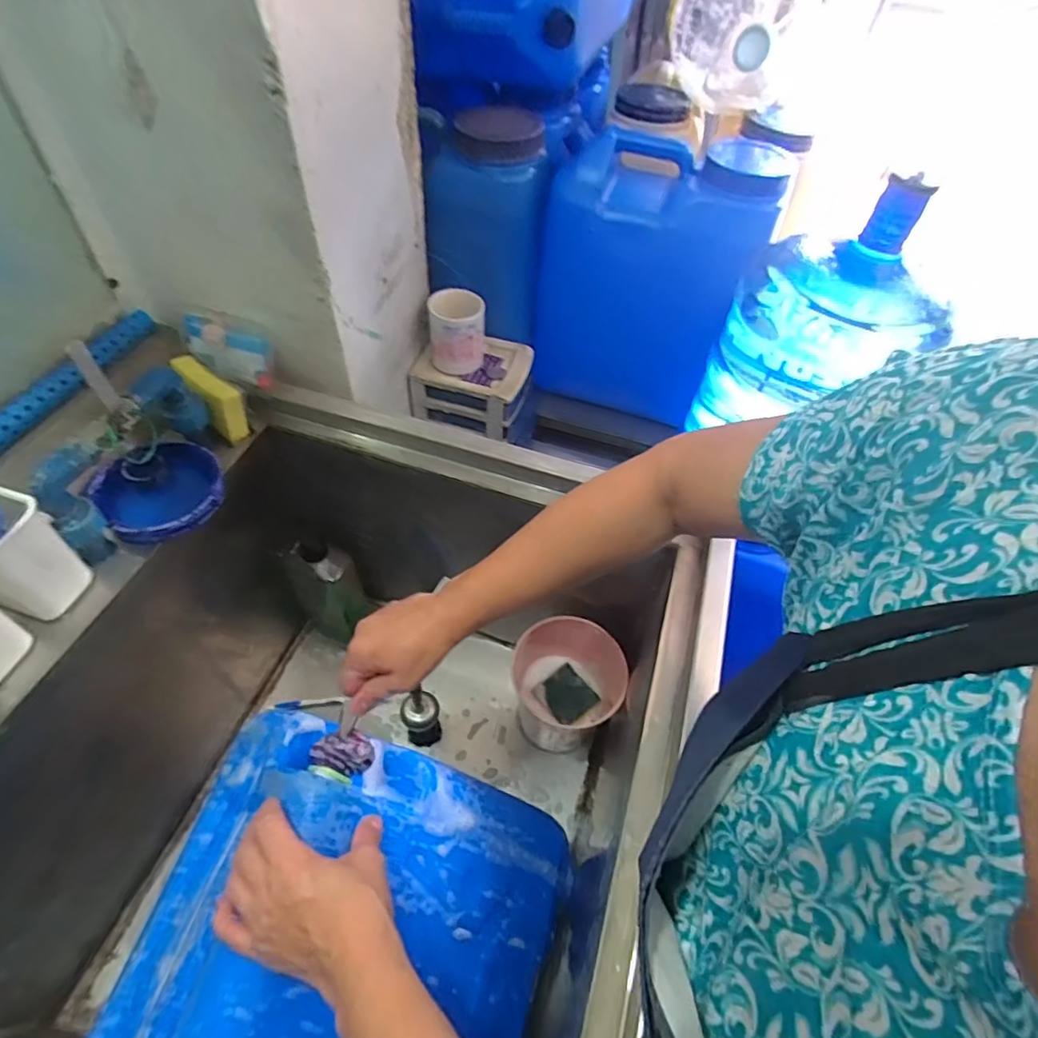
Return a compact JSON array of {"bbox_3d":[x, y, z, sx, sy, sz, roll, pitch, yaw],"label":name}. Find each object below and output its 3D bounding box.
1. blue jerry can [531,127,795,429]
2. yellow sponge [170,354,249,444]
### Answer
[{"bbox_3d":[0.211,-0.410,0.960,0.307,0.378,0.253,17,54,8],"label":"blue jerry can"},{"bbox_3d":[-0.348,-0.144,0.649,0.033,0.050,0.111,-40,90,-29],"label":"yellow sponge"}]

